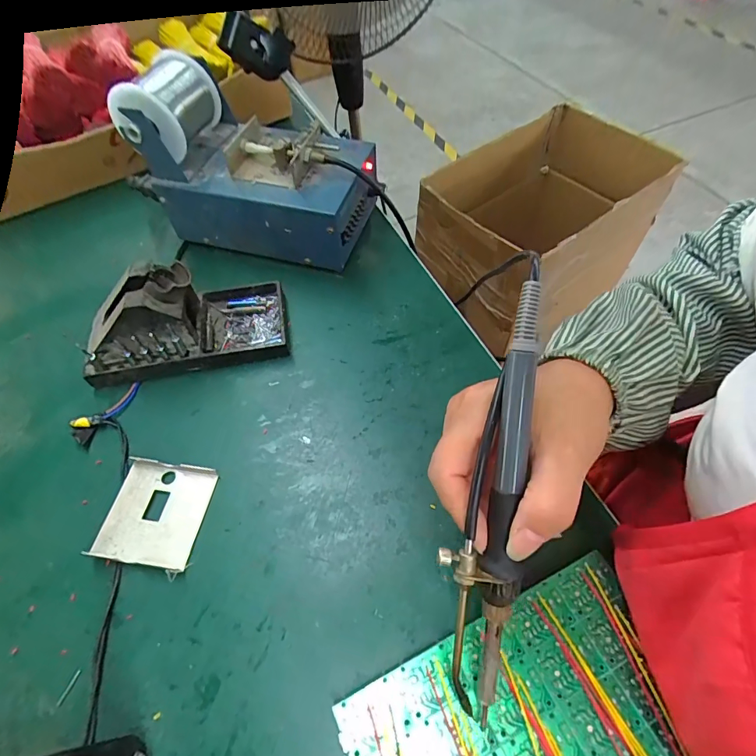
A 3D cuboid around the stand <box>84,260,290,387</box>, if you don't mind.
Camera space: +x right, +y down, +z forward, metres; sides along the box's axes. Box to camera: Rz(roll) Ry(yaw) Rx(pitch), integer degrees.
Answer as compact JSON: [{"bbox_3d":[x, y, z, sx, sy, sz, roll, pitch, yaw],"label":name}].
[{"bbox_3d":[-0.159,-0.057,0.360,0.152,0.071,0.079,-9,57,-3],"label":"stand"}]

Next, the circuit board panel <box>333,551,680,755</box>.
[{"bbox_3d":[0.075,0.181,0.228,0.171,0.016,0.101,-23,57,-13],"label":"circuit board panel"}]

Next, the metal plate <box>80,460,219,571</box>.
[{"bbox_3d":[-0.152,0.092,0.303,0.065,0.011,0.069,5,58,6],"label":"metal plate"}]

